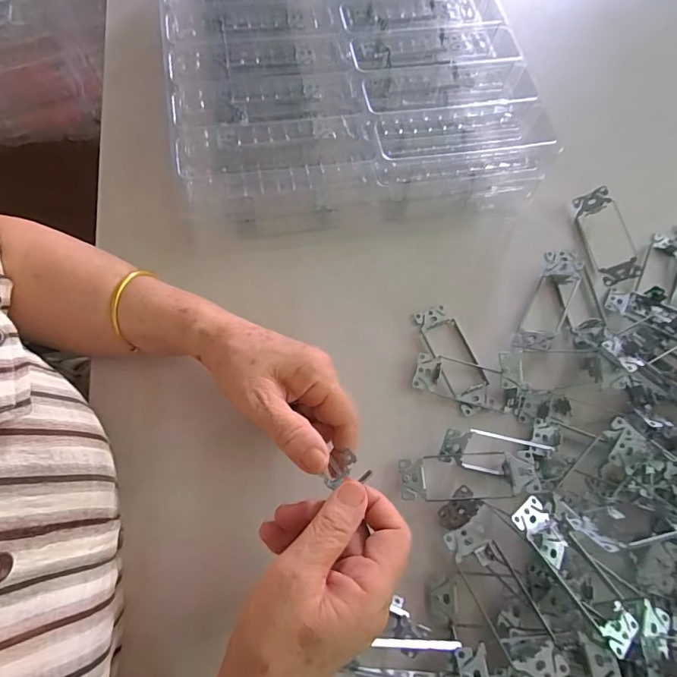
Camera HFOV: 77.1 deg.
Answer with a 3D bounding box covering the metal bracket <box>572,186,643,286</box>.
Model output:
[{"bbox_3d":[0.283,-0.107,0.439,0.047,0.027,0.102,-7,71,-4],"label":"metal bracket"}]

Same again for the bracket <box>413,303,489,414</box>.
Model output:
[{"bbox_3d":[0.108,0.017,0.392,0.039,0.006,0.103,-18,72,-8],"label":"bracket"}]

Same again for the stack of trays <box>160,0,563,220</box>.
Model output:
[{"bbox_3d":[-0.002,-0.318,0.466,0.343,0.095,0.420,-9,71,-5],"label":"stack of trays"}]

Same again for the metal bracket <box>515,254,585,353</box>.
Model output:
[{"bbox_3d":[0.206,-0.041,0.411,0.033,0.025,0.123,26,72,7],"label":"metal bracket"}]

